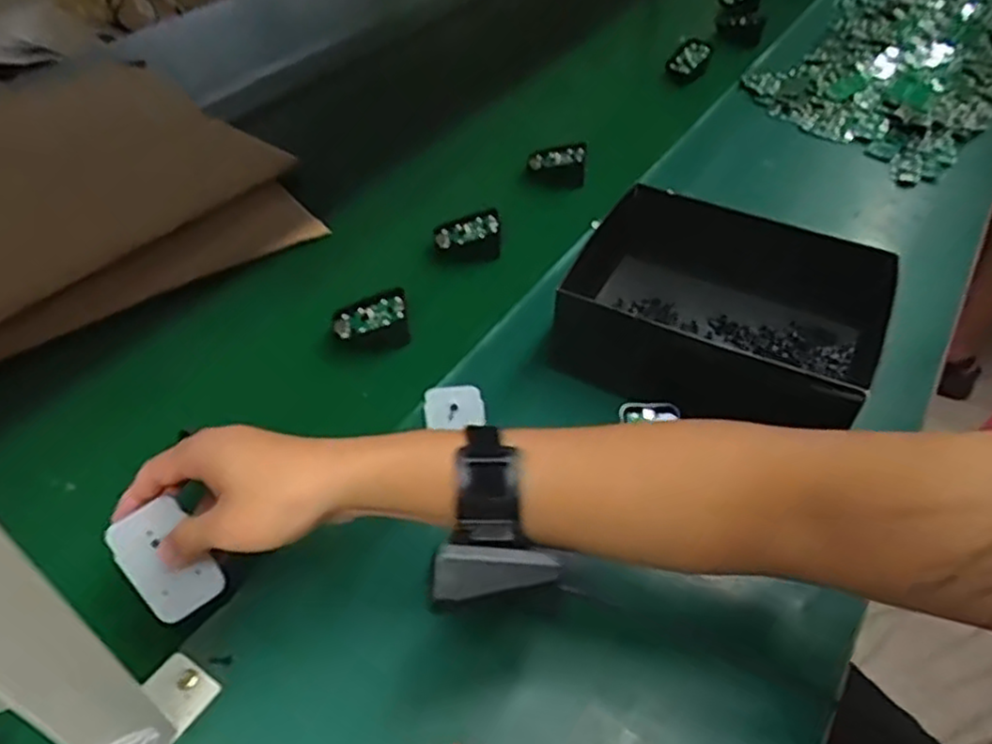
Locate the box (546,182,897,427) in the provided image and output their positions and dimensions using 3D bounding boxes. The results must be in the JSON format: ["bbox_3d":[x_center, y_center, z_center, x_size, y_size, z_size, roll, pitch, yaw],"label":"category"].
[{"bbox_3d":[0.184,-0.046,0.611,0.267,0.091,0.189,17,47,15],"label":"box"}]

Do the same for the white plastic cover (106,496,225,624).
[{"bbox_3d":[-0.196,0.113,0.432,0.044,0.004,0.067,-31,93,-15],"label":"white plastic cover"}]

